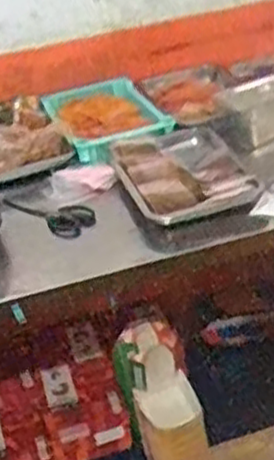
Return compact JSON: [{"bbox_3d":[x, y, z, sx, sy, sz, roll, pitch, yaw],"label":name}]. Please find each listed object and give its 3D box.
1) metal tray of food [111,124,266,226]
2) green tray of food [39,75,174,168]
[{"bbox_3d":[0.074,-0.101,1.322,0.208,0.043,0.262,-12,30,-7],"label":"metal tray of food"},{"bbox_3d":[-0.052,-0.225,1.505,0.206,0.060,0.254,-16,31,-14],"label":"green tray of food"}]

